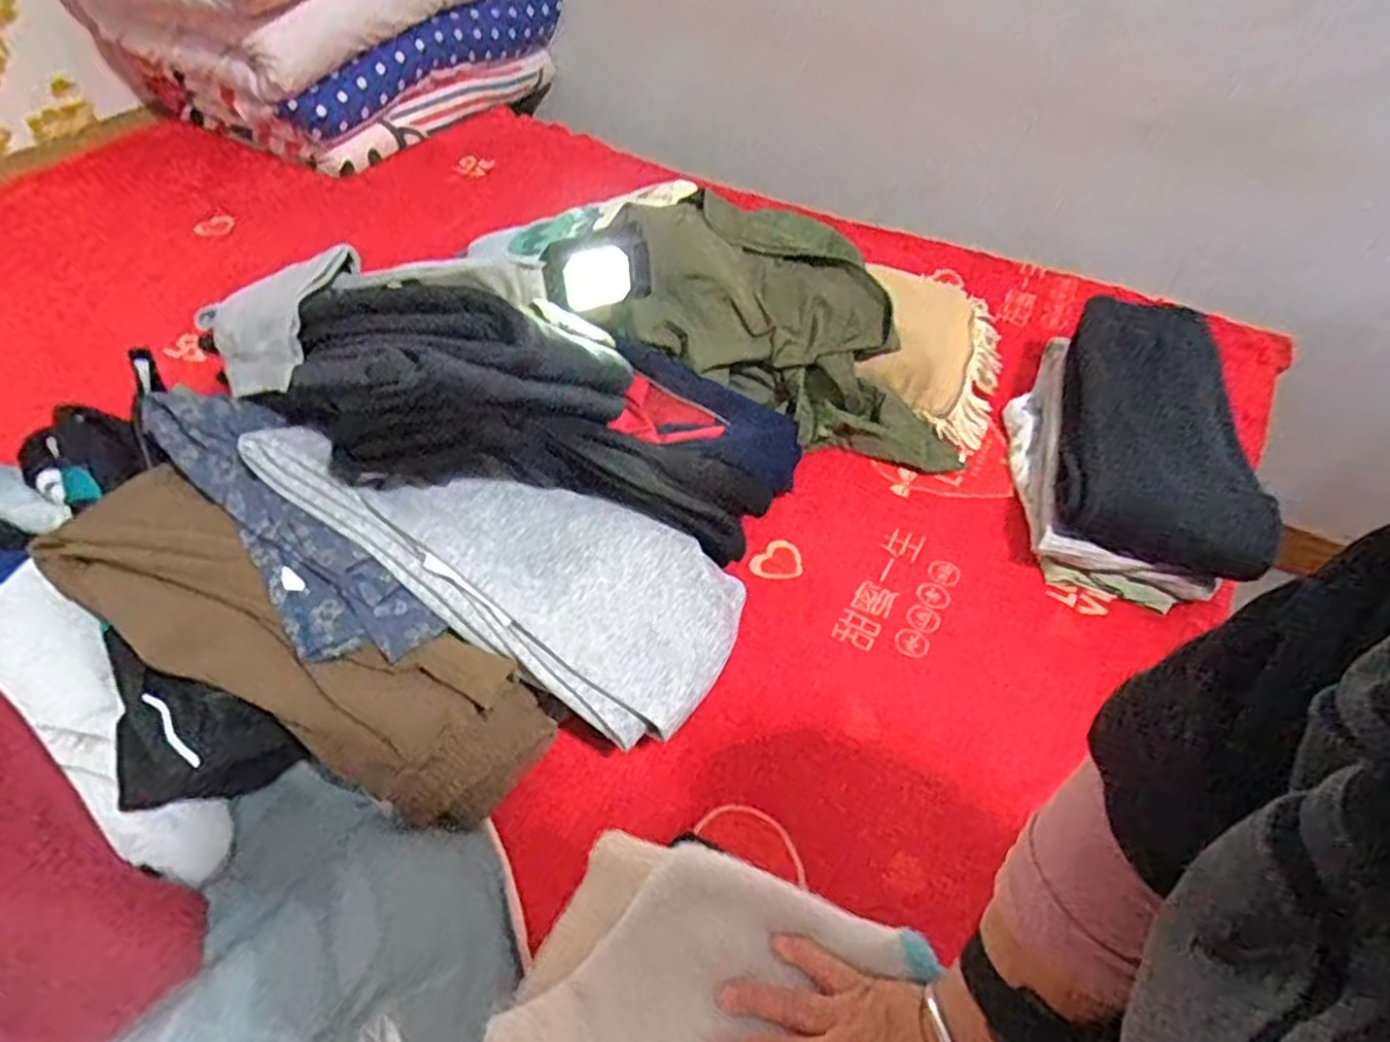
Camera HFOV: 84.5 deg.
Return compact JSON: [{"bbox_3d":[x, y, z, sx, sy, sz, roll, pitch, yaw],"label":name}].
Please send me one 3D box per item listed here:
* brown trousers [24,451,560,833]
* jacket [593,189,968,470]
[{"bbox_3d":[-0.317,0.096,0.617,0.412,0.054,0.131,31,53,-1],"label":"brown trousers"},{"bbox_3d":[0.132,-0.258,0.938,0.461,0.082,0.288,25,78,-10],"label":"jacket"}]

